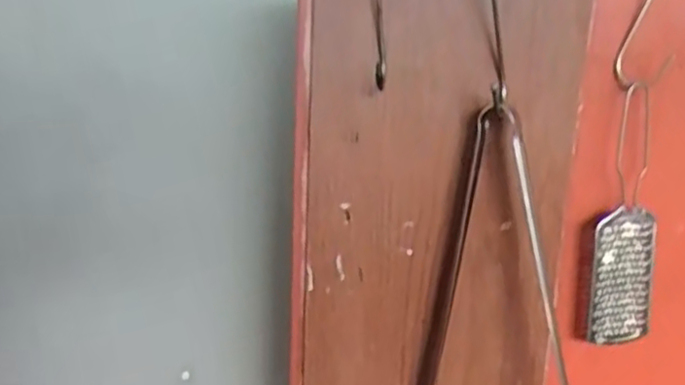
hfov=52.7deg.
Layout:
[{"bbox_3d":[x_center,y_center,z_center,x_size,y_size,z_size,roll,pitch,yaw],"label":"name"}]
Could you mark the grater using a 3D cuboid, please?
[{"bbox_3d":[0.218,0.024,0.542,0.055,0.194,0.025,-7,14,-24],"label":"grater"}]

